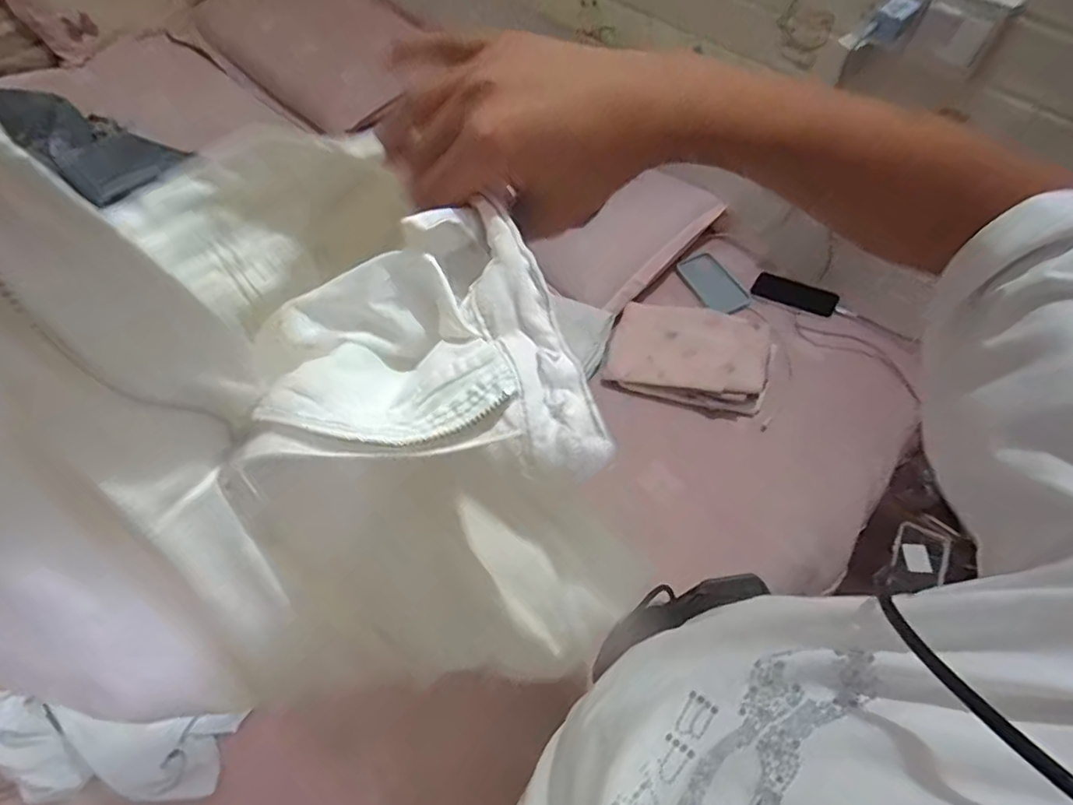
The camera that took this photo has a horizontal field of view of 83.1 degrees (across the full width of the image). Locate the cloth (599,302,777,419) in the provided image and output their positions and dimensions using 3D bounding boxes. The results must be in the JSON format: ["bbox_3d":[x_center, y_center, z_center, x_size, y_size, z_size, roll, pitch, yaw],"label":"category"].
[{"bbox_3d":[0.249,-0.087,0.993,0.259,0.042,0.175,15,60,11],"label":"cloth"}]

